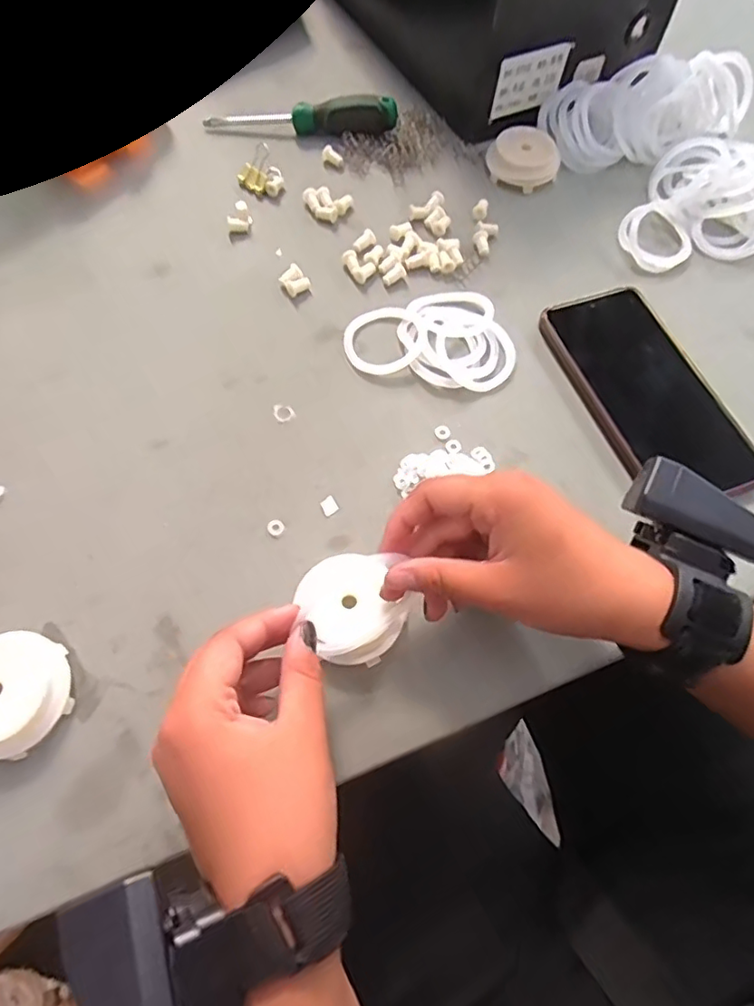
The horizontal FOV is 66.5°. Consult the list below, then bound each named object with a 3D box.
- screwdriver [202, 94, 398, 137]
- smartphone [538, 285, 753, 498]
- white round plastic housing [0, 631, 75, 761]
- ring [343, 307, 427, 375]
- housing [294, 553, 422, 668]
[{"bbox_3d":[-0.064,-0.324,0.479,0.158,0.026,0.024,5,65,1],"label":"screwdriver"},{"bbox_3d":[0.179,-0.075,0.382,0.083,0.012,0.164,-19,67,-10],"label":"smartphone"},{"bbox_3d":[-0.181,0.094,0.284,0.052,0.021,0.056,-17,67,-9],"label":"white round plastic housing"},{"bbox_3d":[0.005,-0.113,0.393,0.054,0.012,0.050,1,65,-1],"label":"ring"},{"bbox_3d":[-0.012,0.055,0.306,0.058,0.019,0.056,1,65,-1],"label":"housing"}]

